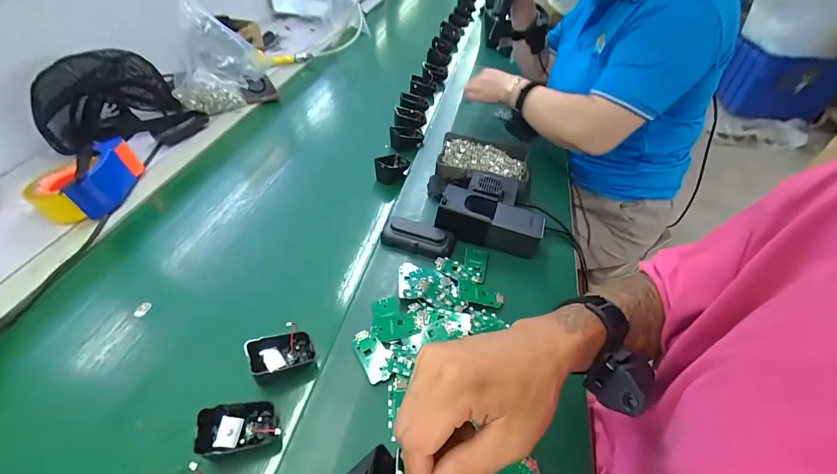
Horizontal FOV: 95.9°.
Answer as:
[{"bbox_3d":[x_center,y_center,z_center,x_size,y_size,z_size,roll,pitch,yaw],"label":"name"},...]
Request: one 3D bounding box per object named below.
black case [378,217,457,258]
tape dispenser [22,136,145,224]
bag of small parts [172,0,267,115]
[{"bbox_3d":[-0.001,-0.002,0.560,0.105,0.024,0.048,15,47,13],"label":"black case"},{"bbox_3d":[-0.535,-0.090,0.603,0.105,0.064,0.146,4,46,2],"label":"tape dispenser"},{"bbox_3d":[-0.433,-0.367,0.799,0.177,0.186,0.076,-27,52,-25],"label":"bag of small parts"}]

